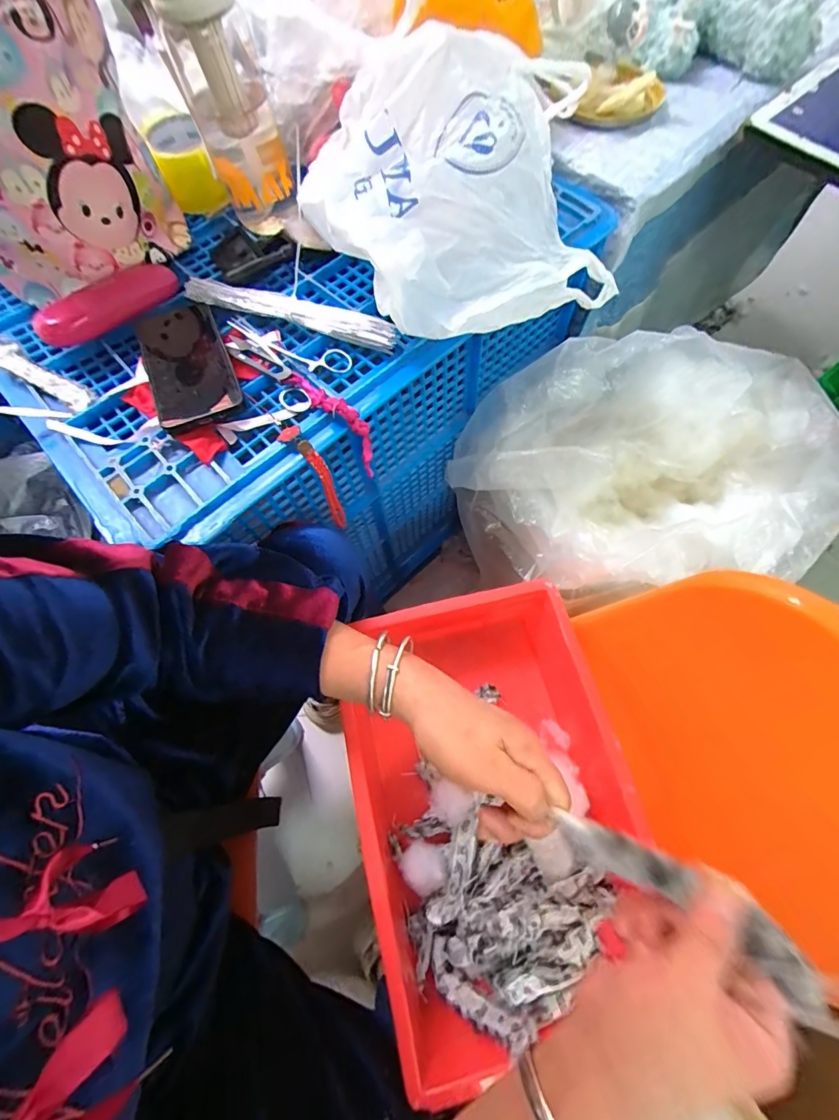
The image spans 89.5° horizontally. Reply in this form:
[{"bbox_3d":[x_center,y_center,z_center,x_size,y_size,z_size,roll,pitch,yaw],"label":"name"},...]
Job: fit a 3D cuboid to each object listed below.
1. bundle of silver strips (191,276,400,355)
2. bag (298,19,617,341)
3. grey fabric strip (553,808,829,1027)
[{"bbox_3d":[-0.142,-0.268,0.452,0.256,0.025,0.030,20,72,9],"label":"bundle of silver strips"},{"bbox_3d":[0.043,-0.361,0.404,0.305,0.145,0.222,-16,70,-4],"label":"bag"},{"bbox_3d":[0.136,0.177,0.227,0.125,0.007,0.028,22,70,35],"label":"grey fabric strip"}]

